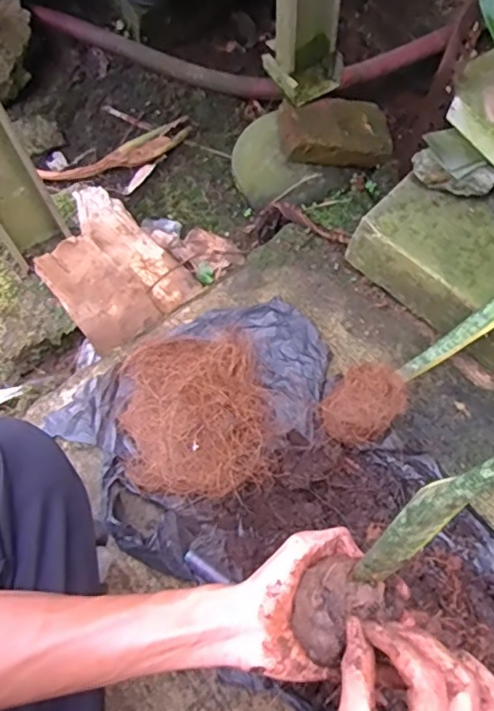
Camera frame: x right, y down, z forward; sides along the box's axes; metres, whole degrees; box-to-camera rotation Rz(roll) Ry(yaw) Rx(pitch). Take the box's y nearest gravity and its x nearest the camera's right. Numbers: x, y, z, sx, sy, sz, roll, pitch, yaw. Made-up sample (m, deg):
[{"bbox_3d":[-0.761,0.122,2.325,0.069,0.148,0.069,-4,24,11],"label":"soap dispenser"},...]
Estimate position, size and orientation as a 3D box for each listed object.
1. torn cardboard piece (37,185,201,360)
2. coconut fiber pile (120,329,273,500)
[{"bbox_3d":[-0.186,-0.115,0.750,0.207,0.051,0.153,42,73,17],"label":"torn cardboard piece"},{"bbox_3d":[-0.059,0.060,0.628,0.160,0.078,0.194,-12,67,-5],"label":"coconut fiber pile"}]

